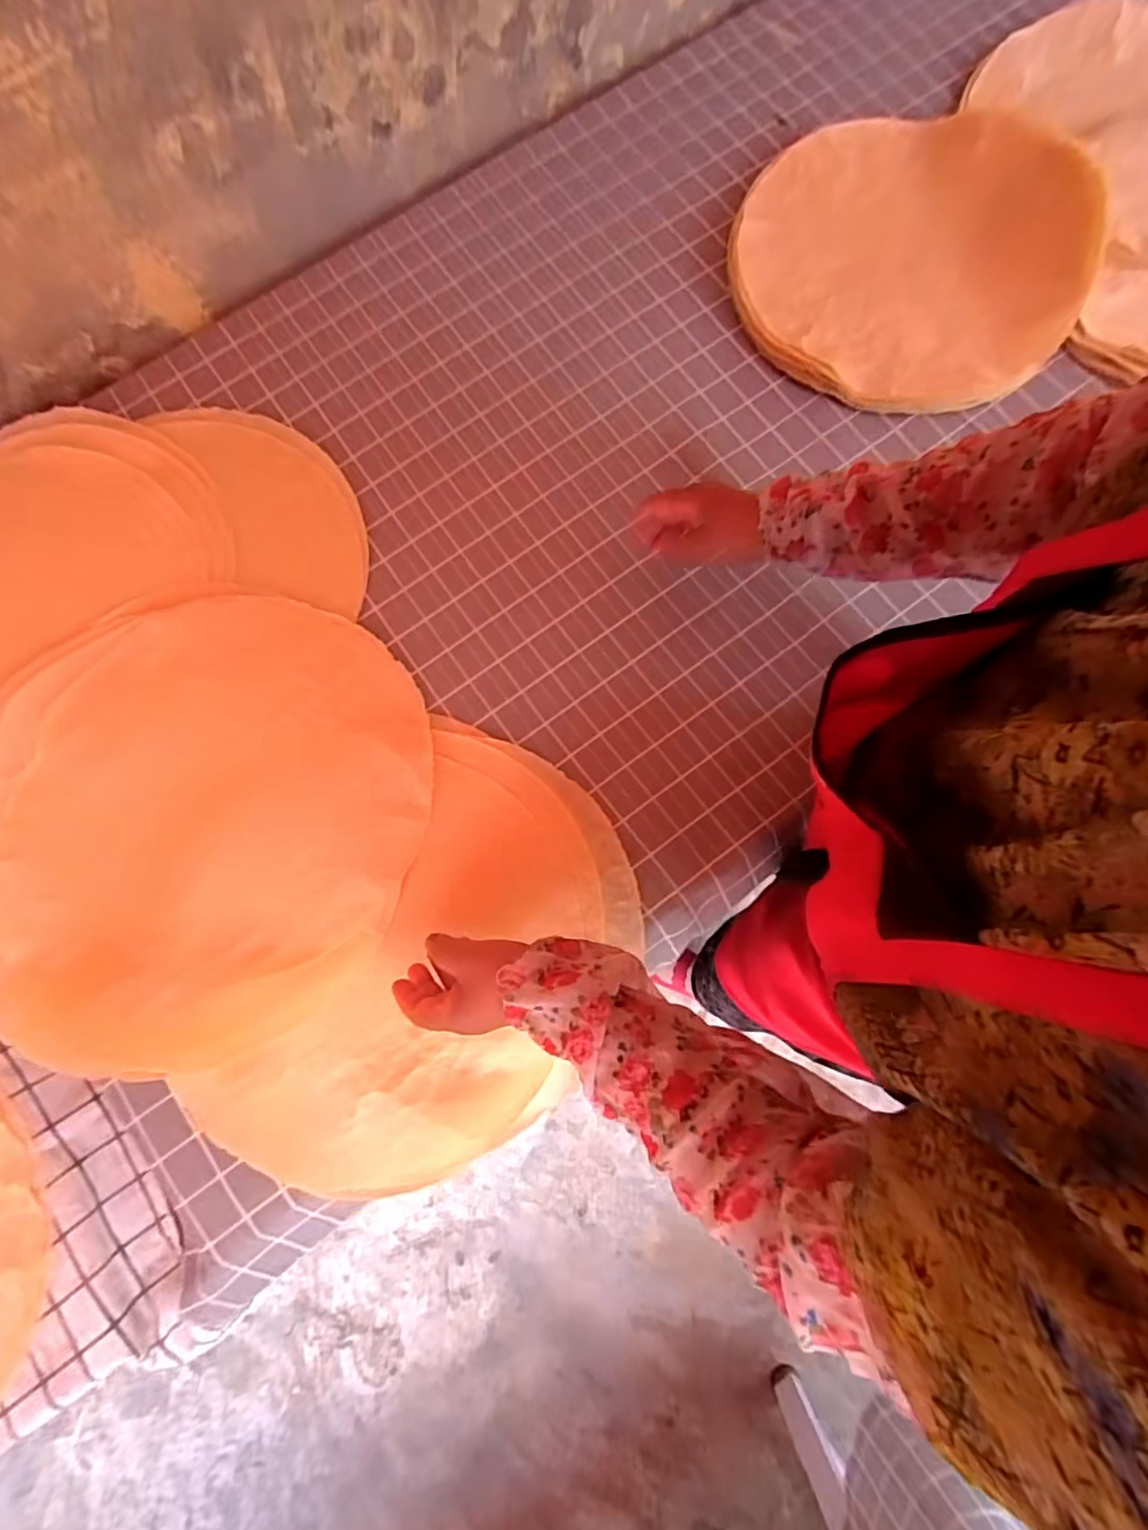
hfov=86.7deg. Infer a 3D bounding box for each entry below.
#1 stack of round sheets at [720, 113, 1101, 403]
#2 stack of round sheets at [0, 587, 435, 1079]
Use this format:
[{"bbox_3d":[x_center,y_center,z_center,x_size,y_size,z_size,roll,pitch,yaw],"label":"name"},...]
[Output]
[{"bbox_3d":[0.348,-0.537,0.638,0.362,0.056,0.342,27,81,6],"label":"stack of round sheets"},{"bbox_3d":[-0.341,0.039,0.543,0.388,0.060,0.416,16,80,4],"label":"stack of round sheets"}]

